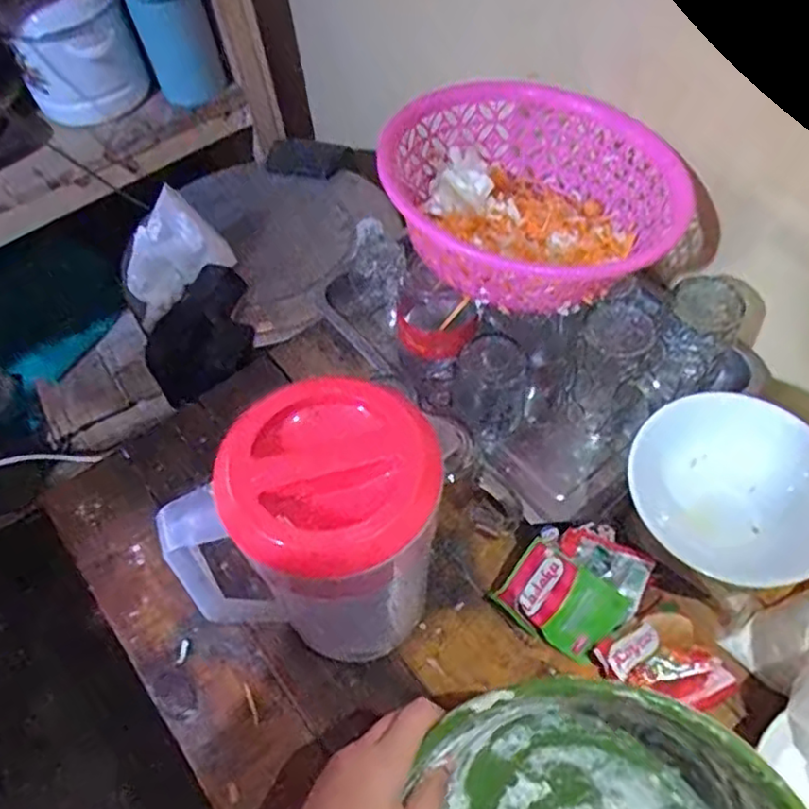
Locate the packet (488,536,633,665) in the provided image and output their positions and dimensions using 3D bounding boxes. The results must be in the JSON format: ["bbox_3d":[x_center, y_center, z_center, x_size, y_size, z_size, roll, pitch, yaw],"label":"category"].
[{"bbox_3d":[0.126,0.159,0.538,0.091,0.013,0.069,41,84,3],"label":"packet"}]

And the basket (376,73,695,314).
[{"bbox_3d":[0.118,-0.193,0.618,0.257,0.101,0.250,-9,57,-3],"label":"basket"}]

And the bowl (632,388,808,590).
[{"bbox_3d":[0.257,0.068,0.527,0.143,0.058,0.155,-1,57,2],"label":"bowl"}]

